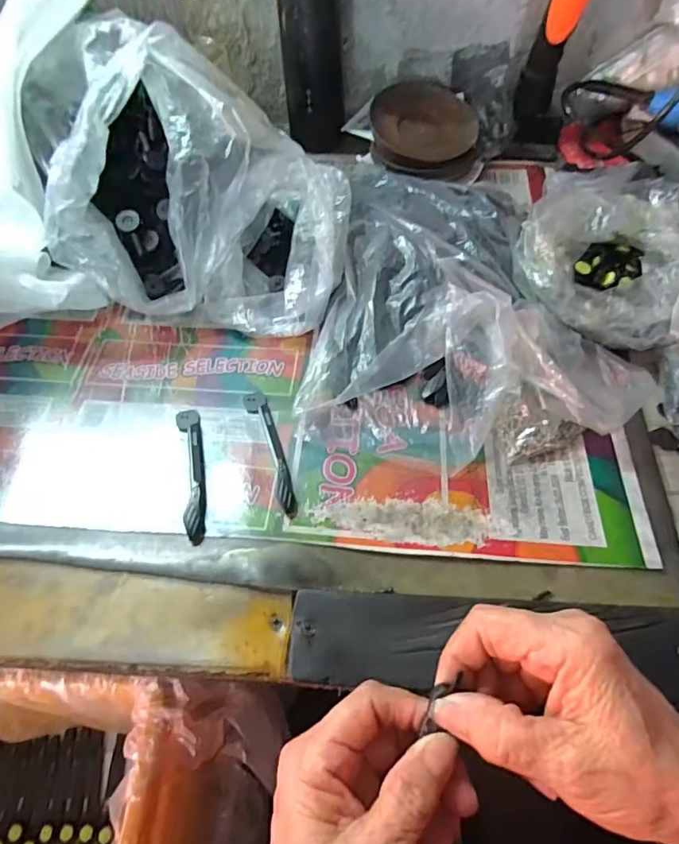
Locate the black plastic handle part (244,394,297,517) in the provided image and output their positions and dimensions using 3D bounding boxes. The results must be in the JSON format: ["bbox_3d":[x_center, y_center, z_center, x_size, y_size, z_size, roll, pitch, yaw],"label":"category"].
[{"bbox_3d":[-0.050,0.018,0.362,0.017,0.007,0.110,-15,56,-9],"label":"black plastic handle part"}]

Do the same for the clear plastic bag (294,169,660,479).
[{"bbox_3d":[0.088,-0.108,0.415,0.241,0.059,0.299,-2,55,0],"label":"clear plastic bag"}]

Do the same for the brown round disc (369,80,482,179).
[{"bbox_3d":[0.095,-0.325,0.562,0.121,0.045,0.129,6,55,5],"label":"brown round disc"}]

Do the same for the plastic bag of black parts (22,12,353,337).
[{"bbox_3d":[-0.121,-0.191,0.409,0.247,0.168,0.173,2,55,2],"label":"plastic bag of black parts"}]

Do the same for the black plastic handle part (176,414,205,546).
[{"bbox_3d":[-0.102,0.031,0.352,0.016,0.011,0.109,-13,56,-8],"label":"black plastic handle part"}]

